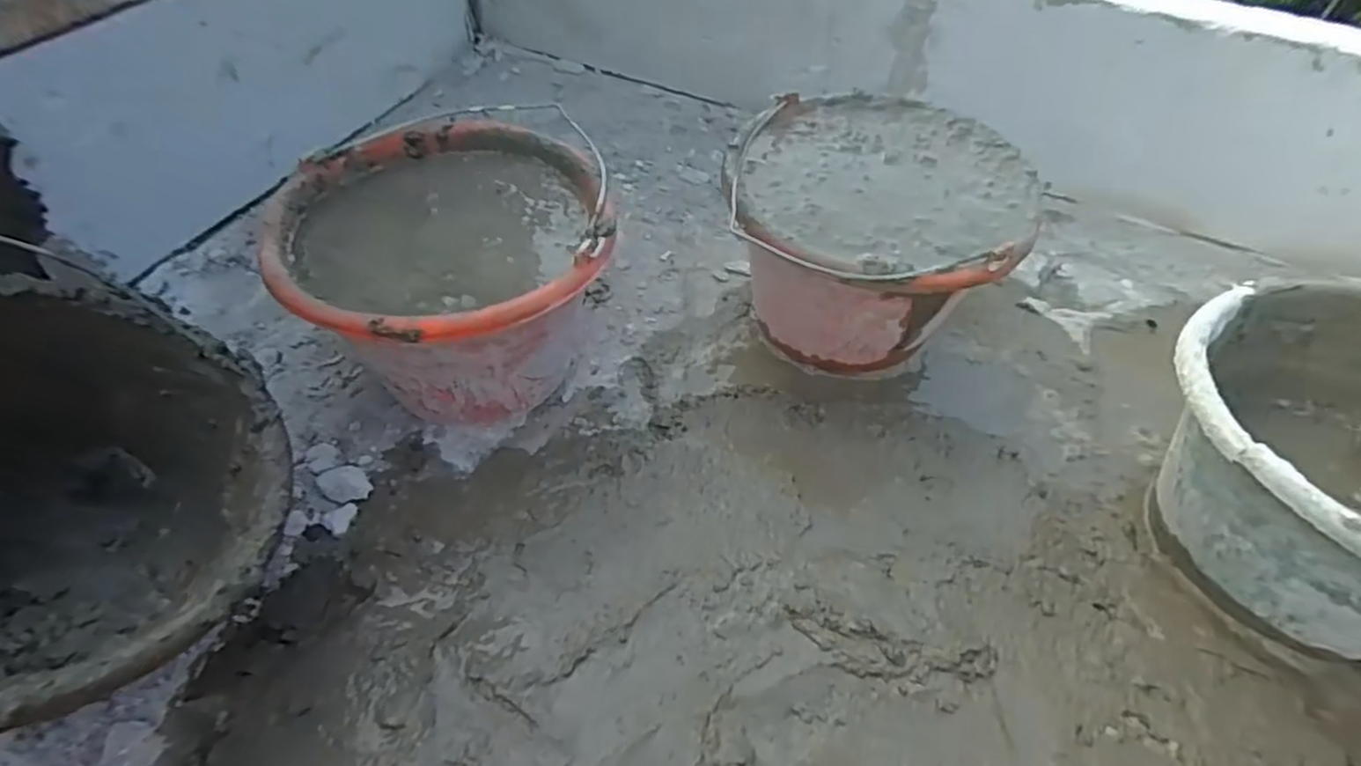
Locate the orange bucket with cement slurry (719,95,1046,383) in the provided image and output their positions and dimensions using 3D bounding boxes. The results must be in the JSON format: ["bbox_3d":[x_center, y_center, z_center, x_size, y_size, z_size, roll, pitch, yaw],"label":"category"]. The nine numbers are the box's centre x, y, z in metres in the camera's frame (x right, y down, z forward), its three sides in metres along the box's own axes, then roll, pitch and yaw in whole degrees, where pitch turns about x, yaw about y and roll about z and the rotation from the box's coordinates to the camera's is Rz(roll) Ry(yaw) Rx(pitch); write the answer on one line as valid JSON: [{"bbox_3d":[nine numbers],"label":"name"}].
[{"bbox_3d":[0.154,-0.111,0.596,0.224,0.157,0.232,1,48,-1],"label":"orange bucket with cement slurry"}]

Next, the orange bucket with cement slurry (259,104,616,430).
[{"bbox_3d":[-0.173,-0.076,0.551,0.225,0.151,0.235,-12,50,-12],"label":"orange bucket with cement slurry"}]

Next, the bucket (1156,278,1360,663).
[{"bbox_3d":[0.428,0.062,0.451,0.241,0.143,0.227,1,48,-1],"label":"bucket"}]

